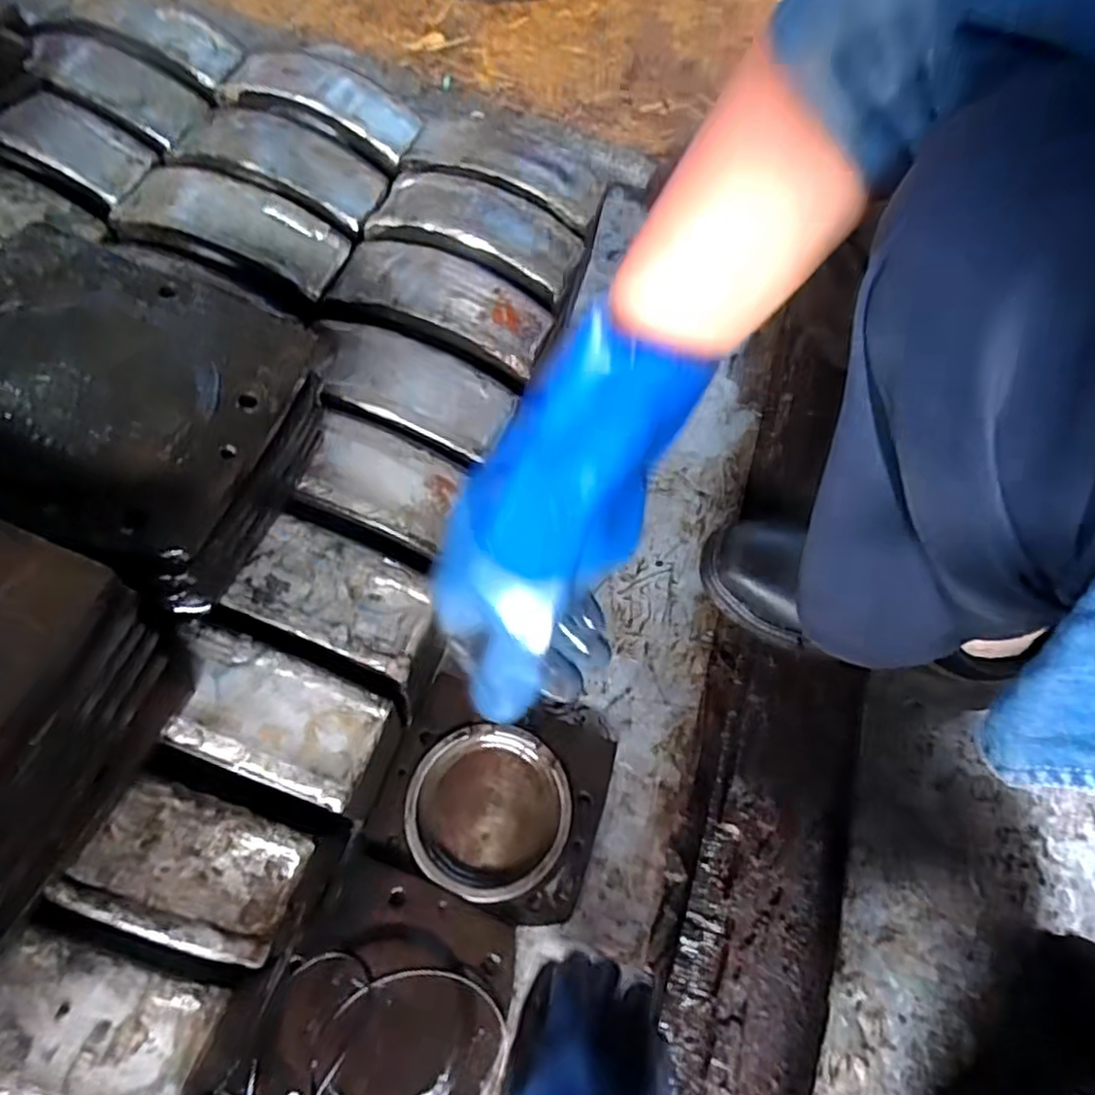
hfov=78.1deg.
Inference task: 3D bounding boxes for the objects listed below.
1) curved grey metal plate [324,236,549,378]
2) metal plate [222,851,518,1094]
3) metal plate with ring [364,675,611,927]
[{"bbox_3d":[-0.074,-0.180,0.479,0.152,0.027,0.066,23,66,0],"label":"curved grey metal plate"},{"bbox_3d":[-0.101,0.295,0.435,0.146,0.020,0.144,23,66,0],"label":"metal plate"},{"bbox_3d":[-0.037,0.178,0.497,0.153,0.016,0.145,20,66,-2],"label":"metal plate with ring"}]

